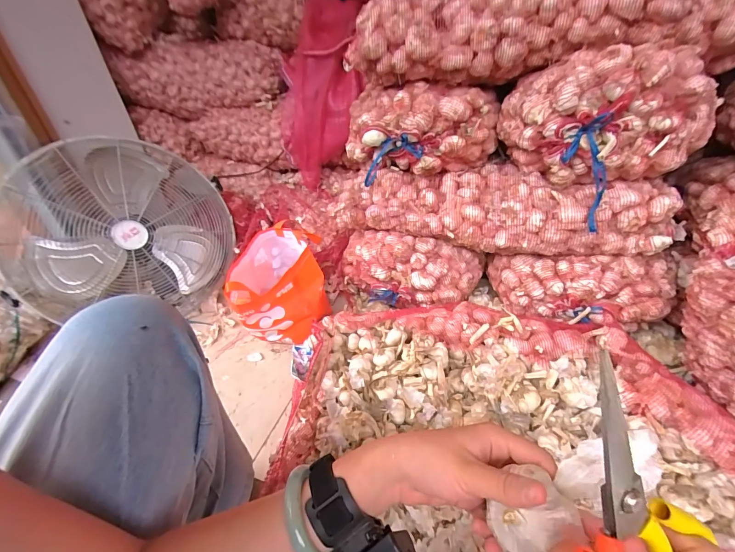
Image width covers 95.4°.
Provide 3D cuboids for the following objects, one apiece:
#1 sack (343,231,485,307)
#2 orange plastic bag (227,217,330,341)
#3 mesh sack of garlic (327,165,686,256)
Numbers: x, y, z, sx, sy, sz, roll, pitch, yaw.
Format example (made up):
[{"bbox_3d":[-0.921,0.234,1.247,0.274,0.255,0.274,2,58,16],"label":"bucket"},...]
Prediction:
[{"bbox_3d":[0.105,-0.031,0.900,0.381,0.170,0.163,8,37,17],"label":"sack"},{"bbox_3d":[-0.229,0.026,0.891,0.237,0.228,0.240,-14,37,-13],"label":"orange plastic bag"},{"bbox_3d":[0.270,-0.160,0.790,0.725,0.151,0.171,8,38,18],"label":"mesh sack of garlic"}]

